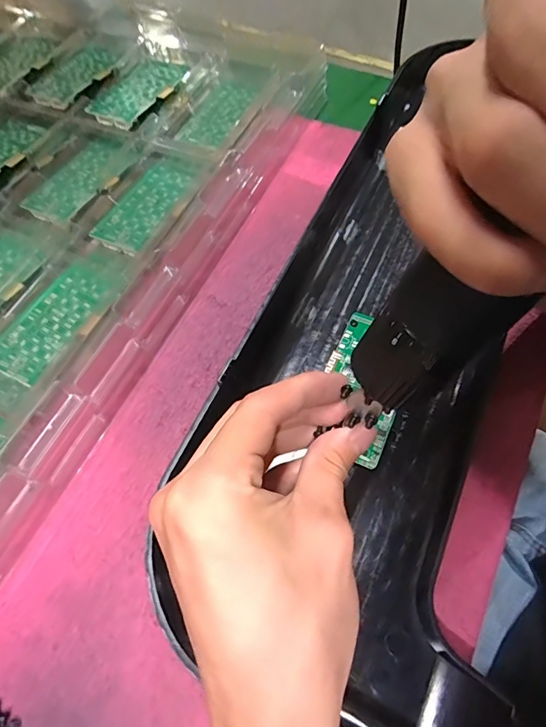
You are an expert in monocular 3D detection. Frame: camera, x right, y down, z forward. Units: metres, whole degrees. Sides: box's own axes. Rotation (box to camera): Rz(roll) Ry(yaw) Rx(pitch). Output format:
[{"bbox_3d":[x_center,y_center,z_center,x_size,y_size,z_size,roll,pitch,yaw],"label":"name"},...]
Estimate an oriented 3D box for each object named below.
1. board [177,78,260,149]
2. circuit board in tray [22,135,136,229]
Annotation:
[{"bbox_3d":[-0.047,-0.217,0.374,0.043,0.010,0.089,19,65,8],"label":"board"},{"bbox_3d":[-0.152,-0.151,0.348,0.046,0.010,0.100,28,67,12],"label":"circuit board in tray"}]

